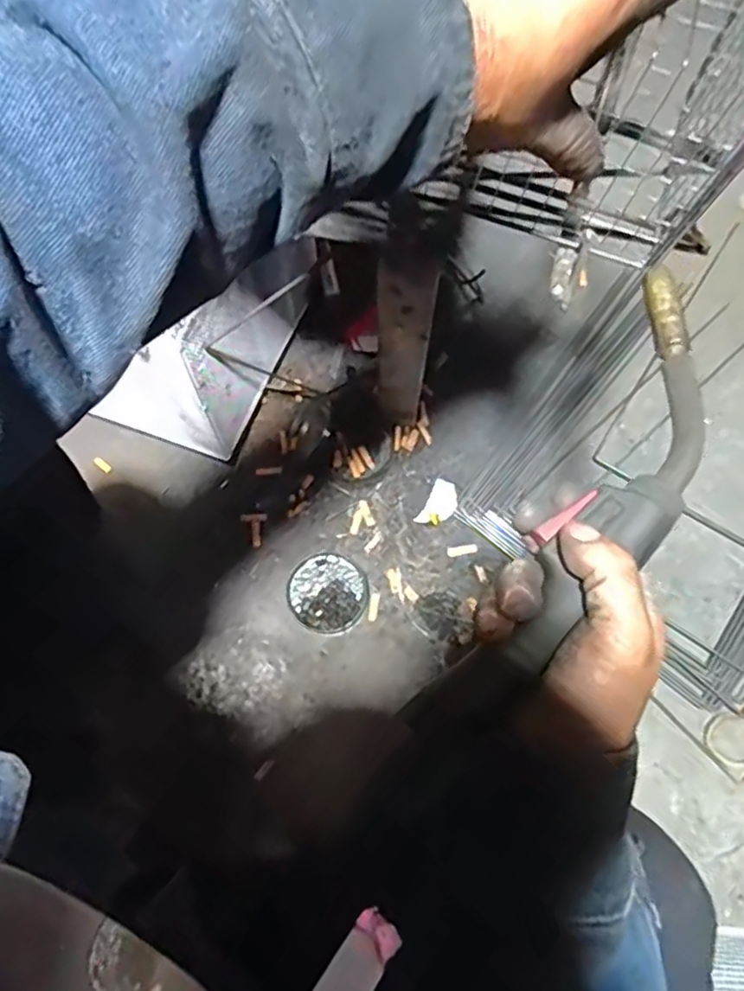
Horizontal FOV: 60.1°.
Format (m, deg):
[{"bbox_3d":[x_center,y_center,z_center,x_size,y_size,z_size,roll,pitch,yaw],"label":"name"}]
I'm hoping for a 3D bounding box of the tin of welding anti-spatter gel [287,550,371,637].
[{"bbox_3d":[-0.052,0.122,0.788,0.093,0.040,0.091,0,75,1],"label":"tin of welding anti-spatter gel"}]

